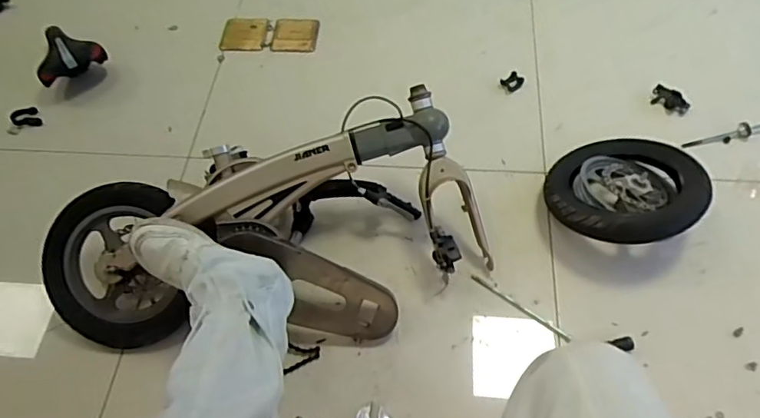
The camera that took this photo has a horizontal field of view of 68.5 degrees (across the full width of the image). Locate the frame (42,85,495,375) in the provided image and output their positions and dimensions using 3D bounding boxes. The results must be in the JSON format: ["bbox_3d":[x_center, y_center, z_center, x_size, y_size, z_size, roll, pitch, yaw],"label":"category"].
[{"bbox_3d":[-0.208,0.071,1.019,0.794,0.216,0.382,-17,58,-6],"label":"frame"}]

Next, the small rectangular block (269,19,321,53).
[{"bbox_3d":[-0.229,-0.465,1.490,0.126,0.008,0.127,0,58,5],"label":"small rectangular block"}]

